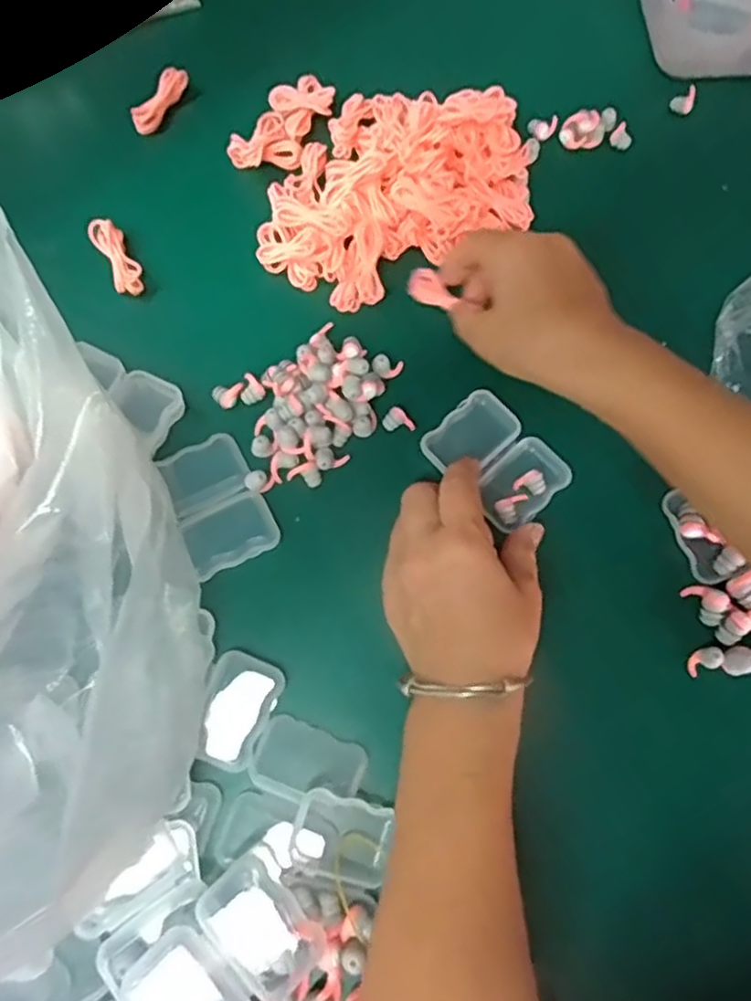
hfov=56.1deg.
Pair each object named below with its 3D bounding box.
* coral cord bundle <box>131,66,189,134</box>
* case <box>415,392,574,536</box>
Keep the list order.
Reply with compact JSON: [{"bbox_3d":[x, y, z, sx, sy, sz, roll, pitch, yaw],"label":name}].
[{"bbox_3d":[-0.144,-0.268,0.473,0.014,0.016,0.051,34,75,7],"label":"coral cord bundle"},{"bbox_3d":[0.070,-0.024,0.408,0.056,0.010,0.075,-41,79,-12],"label":"case"}]

